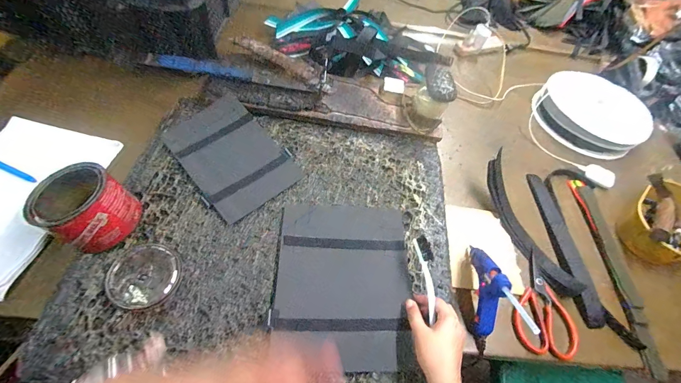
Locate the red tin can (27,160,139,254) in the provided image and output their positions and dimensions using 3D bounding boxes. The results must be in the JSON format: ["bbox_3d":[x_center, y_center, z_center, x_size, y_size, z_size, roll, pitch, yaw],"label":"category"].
[{"bbox_3d":[-0.366,0.024,0.440,0.099,0.097,0.098,4,56,-6],"label":"red tin can"}]

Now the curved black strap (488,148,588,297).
[{"bbox_3d":[0.337,0.060,0.557,0.044,0.058,0.276,-20,74,-18],"label":"curved black strap"}]

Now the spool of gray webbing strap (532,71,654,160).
[{"bbox_3d":[0.639,-0.210,0.767,0.252,0.058,0.262,4,56,-6],"label":"spool of gray webbing strap"}]

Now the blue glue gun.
[{"bbox_3d":[0.224,0.142,0.450,0.023,0.133,0.140,8,56,-4],"label":"blue glue gun"}]

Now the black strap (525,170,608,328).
[{"bbox_3d":[0.419,0.089,0.575,0.041,0.023,0.303,3,57,-7],"label":"black strap"}]

